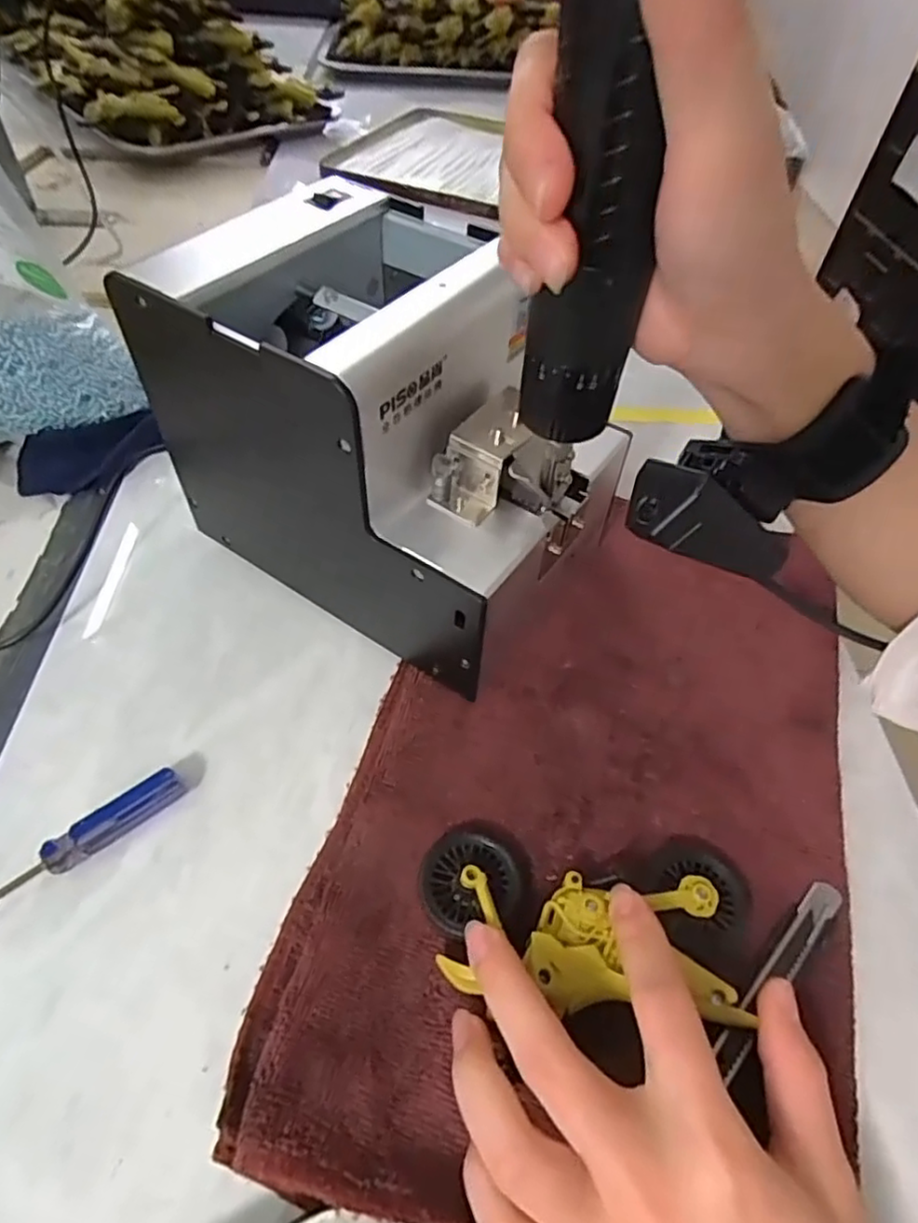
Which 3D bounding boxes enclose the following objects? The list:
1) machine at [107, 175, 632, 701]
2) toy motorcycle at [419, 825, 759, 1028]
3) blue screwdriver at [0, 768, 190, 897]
[{"bbox_3d":[-0.029,-0.081,0.302,0.181,0.143,0.129,29,59,20],"label":"machine"},{"bbox_3d":[0.046,0.109,0.238,0.120,0.021,0.061,6,55,2],"label":"toy motorcycle"},{"bbox_3d":[-0.160,0.101,0.248,0.117,0.015,0.012,-34,61,-27],"label":"blue screwdriver"}]

